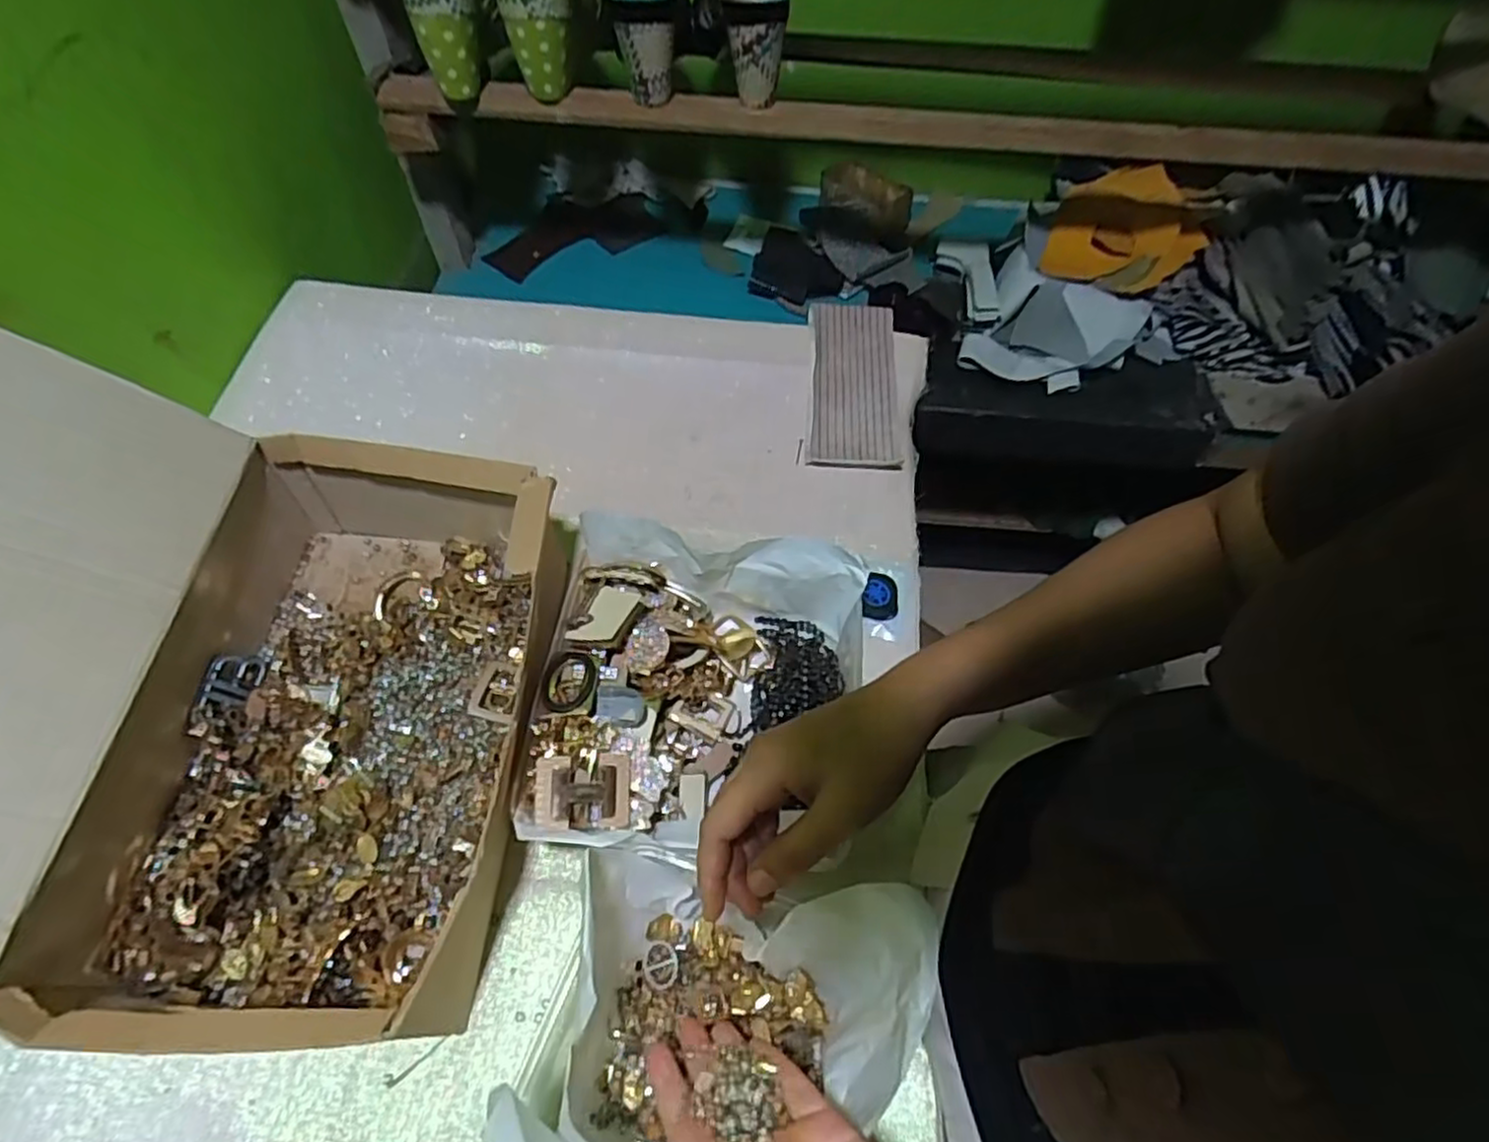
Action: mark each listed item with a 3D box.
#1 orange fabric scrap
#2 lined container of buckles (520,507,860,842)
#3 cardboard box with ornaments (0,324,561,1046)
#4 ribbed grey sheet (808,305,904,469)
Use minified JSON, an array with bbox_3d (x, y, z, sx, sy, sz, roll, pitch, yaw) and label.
[{"bbox_3d":[0.452,-0.412,0.859,0.173,0.022,0.154,10,79,6],"label":"orange fabric scrap"},{"bbox_3d":[-0.029,0.083,0.476,0.192,0.090,0.201,7,60,0],"label":"lined container of buckles"},{"bbox_3d":[-0.306,0.053,0.392,0.344,0.222,0.331,5,60,-1],"label":"cardboard box with ornaments"},{"bbox_3d":[0.100,-0.172,0.662,0.081,0.013,0.178,5,65,-3],"label":"ribbed grey sheet"}]

